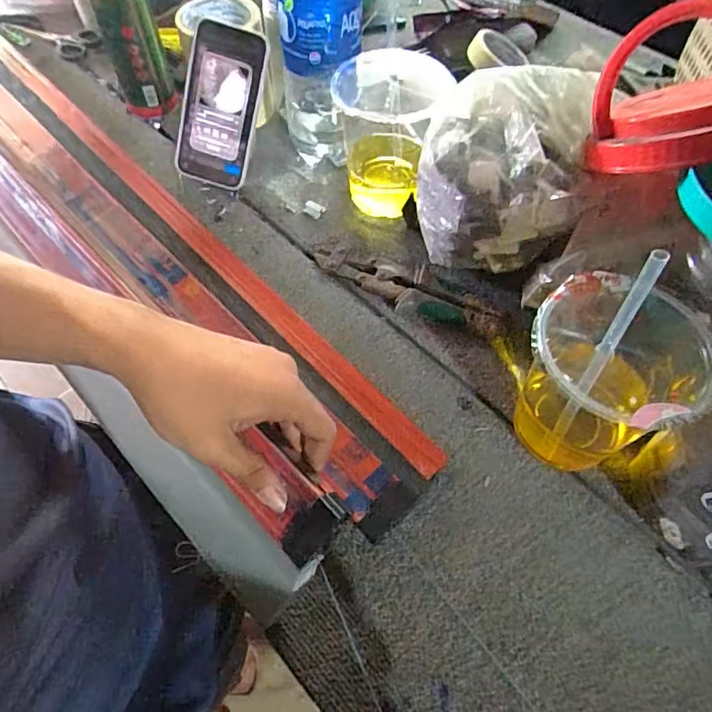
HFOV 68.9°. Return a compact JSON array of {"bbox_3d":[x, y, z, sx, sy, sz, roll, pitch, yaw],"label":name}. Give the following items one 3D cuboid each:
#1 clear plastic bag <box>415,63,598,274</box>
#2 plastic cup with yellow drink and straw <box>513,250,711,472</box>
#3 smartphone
[{"bbox_3d":[0.125,-0.157,0.450,0.132,0.133,0.102,4,61,3],"label":"clear plastic bag"},{"bbox_3d":[0.177,0.008,0.366,0.109,0.203,0.106,0,61,1],"label":"plastic cup with yellow drink and straw"},{"bbox_3d":[-0.154,-0.278,0.583,0.088,0.162,0.015,18,25,1],"label":"smartphone"}]

